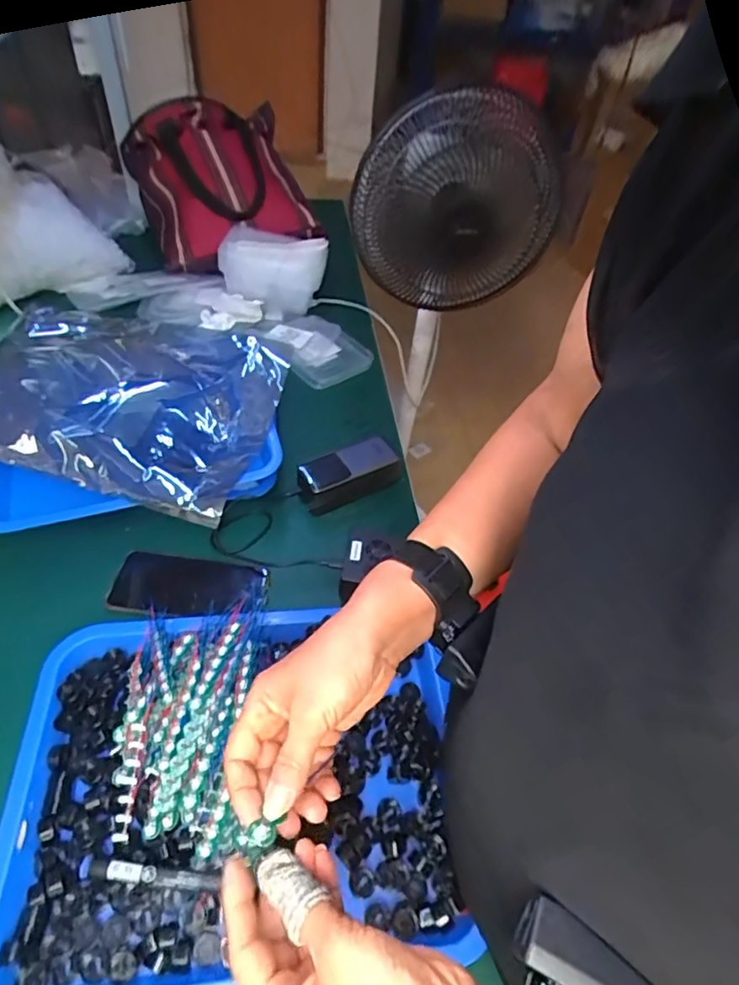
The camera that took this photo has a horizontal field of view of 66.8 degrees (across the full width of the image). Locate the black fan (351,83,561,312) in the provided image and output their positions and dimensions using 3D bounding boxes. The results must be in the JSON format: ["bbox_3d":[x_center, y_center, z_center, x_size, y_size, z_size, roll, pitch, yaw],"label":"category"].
[{"bbox_3d":[0.121,-0.401,0.791,0.273,0.254,0.095,-10,51,-15],"label":"black fan"}]

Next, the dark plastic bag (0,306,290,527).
[{"bbox_3d":[-0.286,-0.123,0.666,0.330,0.070,0.254,15,49,7],"label":"dark plastic bag"}]

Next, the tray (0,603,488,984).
[{"bbox_3d":[-0.115,0.235,0.482,0.373,0.057,0.296,-4,49,-10],"label":"tray"}]

